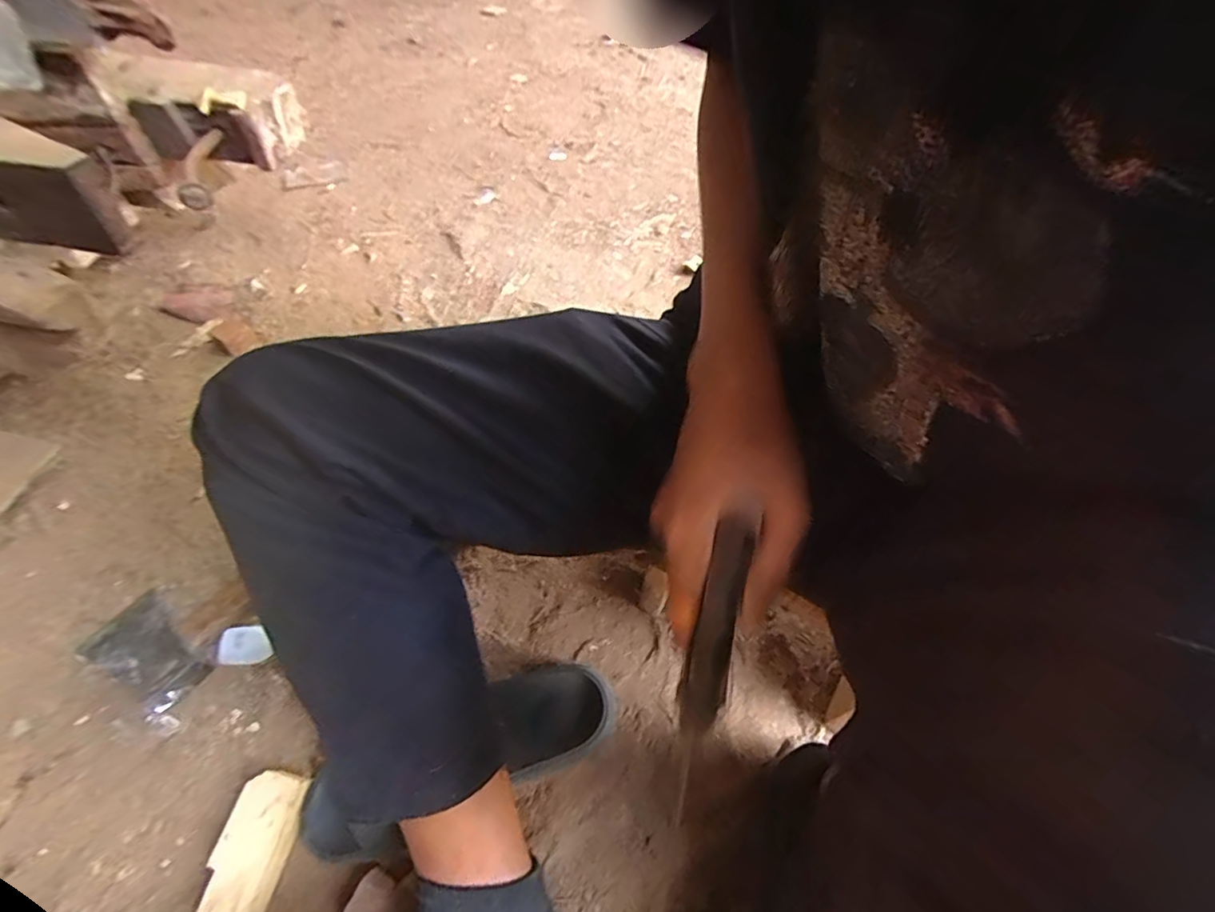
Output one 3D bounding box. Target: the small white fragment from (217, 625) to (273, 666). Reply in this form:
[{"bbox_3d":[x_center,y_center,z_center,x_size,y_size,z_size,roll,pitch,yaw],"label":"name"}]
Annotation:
[{"bbox_3d":[-0.366,0.191,0.534,0.047,0.006,0.036,-2,73,-18],"label":"small white fragment"}]

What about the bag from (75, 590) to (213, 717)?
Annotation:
[{"bbox_3d":[-0.446,0.188,0.516,0.123,0.031,0.066,26,58,14],"label":"bag"}]

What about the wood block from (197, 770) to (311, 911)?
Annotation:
[{"bbox_3d":[-0.292,0.324,0.440,0.056,0.033,0.106,10,56,4],"label":"wood block"}]

